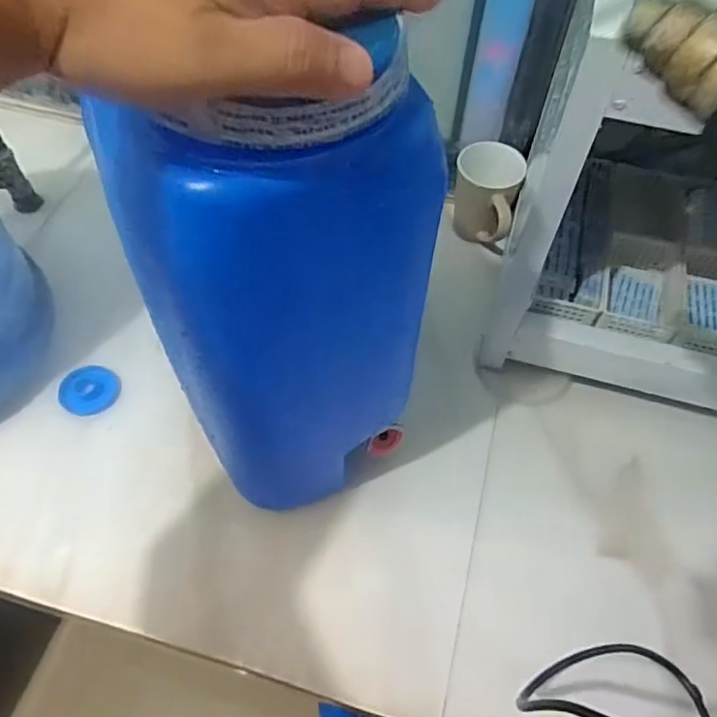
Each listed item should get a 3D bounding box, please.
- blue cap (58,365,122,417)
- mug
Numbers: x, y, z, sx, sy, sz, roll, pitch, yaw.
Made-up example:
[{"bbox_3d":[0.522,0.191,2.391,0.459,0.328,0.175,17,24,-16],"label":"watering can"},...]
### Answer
[{"bbox_3d":[-0.283,0.033,0.628,0.055,0.015,0.055,0,58,0],"label":"blue cap"},{"bbox_3d":[0.149,-0.184,0.715,0.072,0.107,0.090,11,58,7],"label":"mug"}]

